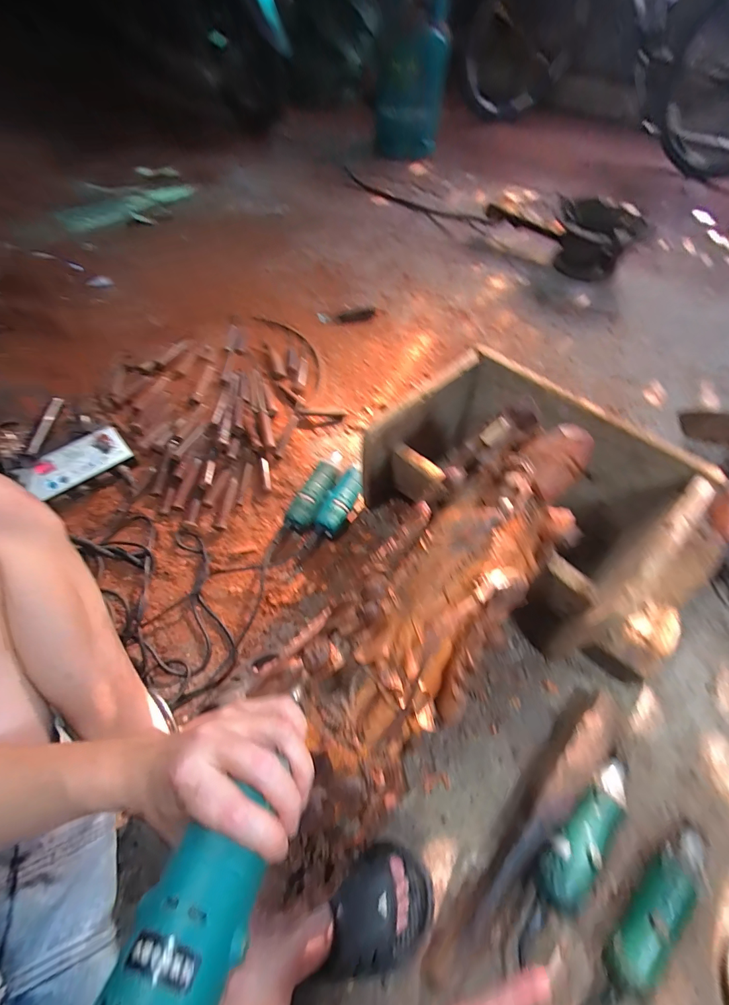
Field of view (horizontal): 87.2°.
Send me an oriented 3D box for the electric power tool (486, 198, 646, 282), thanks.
[{"bbox_3d":[0.699,-0.980,1.379,0.254,0.170,0.558,-38,67,-21],"label":"electric power tool"}]

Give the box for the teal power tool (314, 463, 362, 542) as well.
[{"bbox_3d":[-0.041,-0.009,0.735,0.045,0.043,0.163,21,61,11],"label":"teal power tool"}]

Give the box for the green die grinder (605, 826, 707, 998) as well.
[{"bbox_3d":[0.349,0.473,0.458,0.198,0.056,0.038,-38,67,-21],"label":"green die grinder"}]

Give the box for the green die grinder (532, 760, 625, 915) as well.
[{"bbox_3d":[0.284,0.417,0.495,0.194,0.059,0.046,-38,67,-21],"label":"green die grinder"}]

